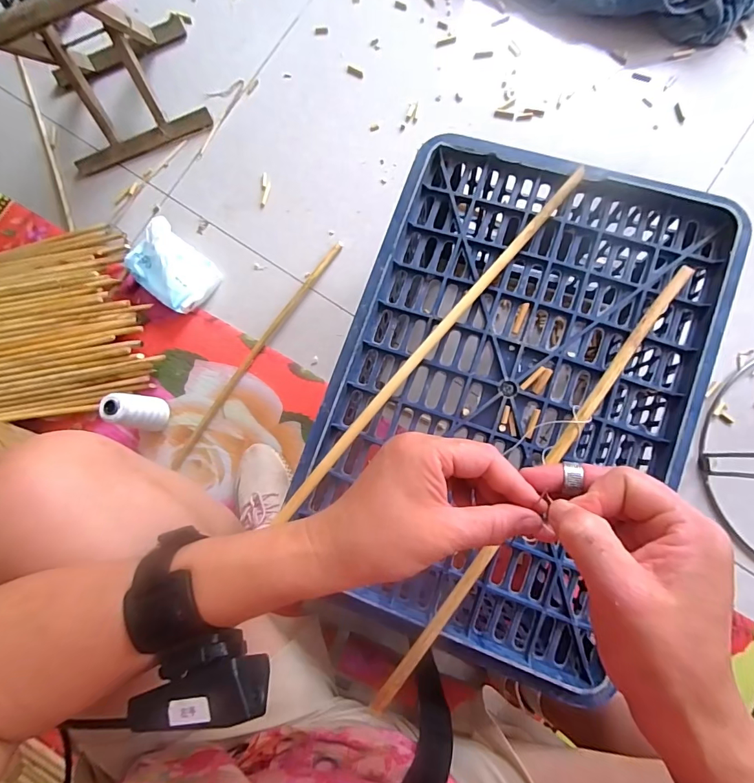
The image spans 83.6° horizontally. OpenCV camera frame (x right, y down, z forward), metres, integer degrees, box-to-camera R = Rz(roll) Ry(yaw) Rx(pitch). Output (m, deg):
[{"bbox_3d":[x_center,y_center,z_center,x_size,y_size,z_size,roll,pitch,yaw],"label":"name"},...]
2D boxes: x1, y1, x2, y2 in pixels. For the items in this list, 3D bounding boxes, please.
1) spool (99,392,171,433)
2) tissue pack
[{"bbox_3d":[-0.379,0.034,0.672,0.048,0.116,0.054,3,83,7],"label":"spool"},{"bbox_3d":[-0.351,-0.210,0.728,0.136,0.064,0.111,40,88,9],"label":"tissue pack"}]

